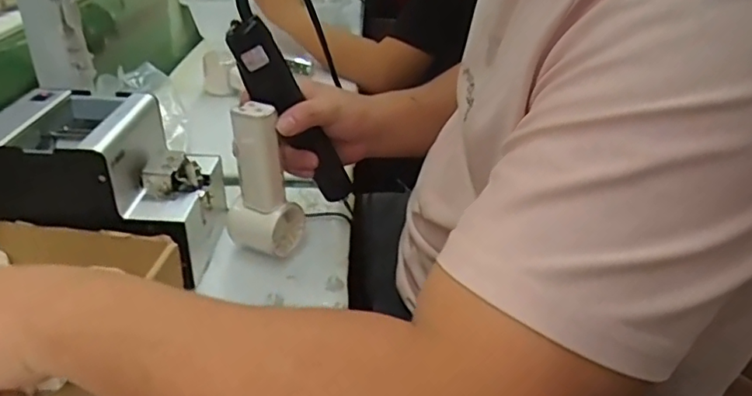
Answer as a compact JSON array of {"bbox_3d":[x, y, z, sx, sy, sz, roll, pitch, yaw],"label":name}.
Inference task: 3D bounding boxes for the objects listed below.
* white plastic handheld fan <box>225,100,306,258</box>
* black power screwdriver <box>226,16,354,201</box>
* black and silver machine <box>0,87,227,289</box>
[{"bbox_3d":[-0.104,-0.013,0.538,0.059,0.151,0.052,19,35,25],"label":"white plastic handheld fan"},{"bbox_3d":[-0.077,-0.074,0.541,0.041,0.199,0.026,-26,33,8],"label":"black power screwdriver"},{"bbox_3d":[-0.251,-0.011,0.533,0.189,0.137,0.142,5,31,4],"label":"black and silver machine"}]

